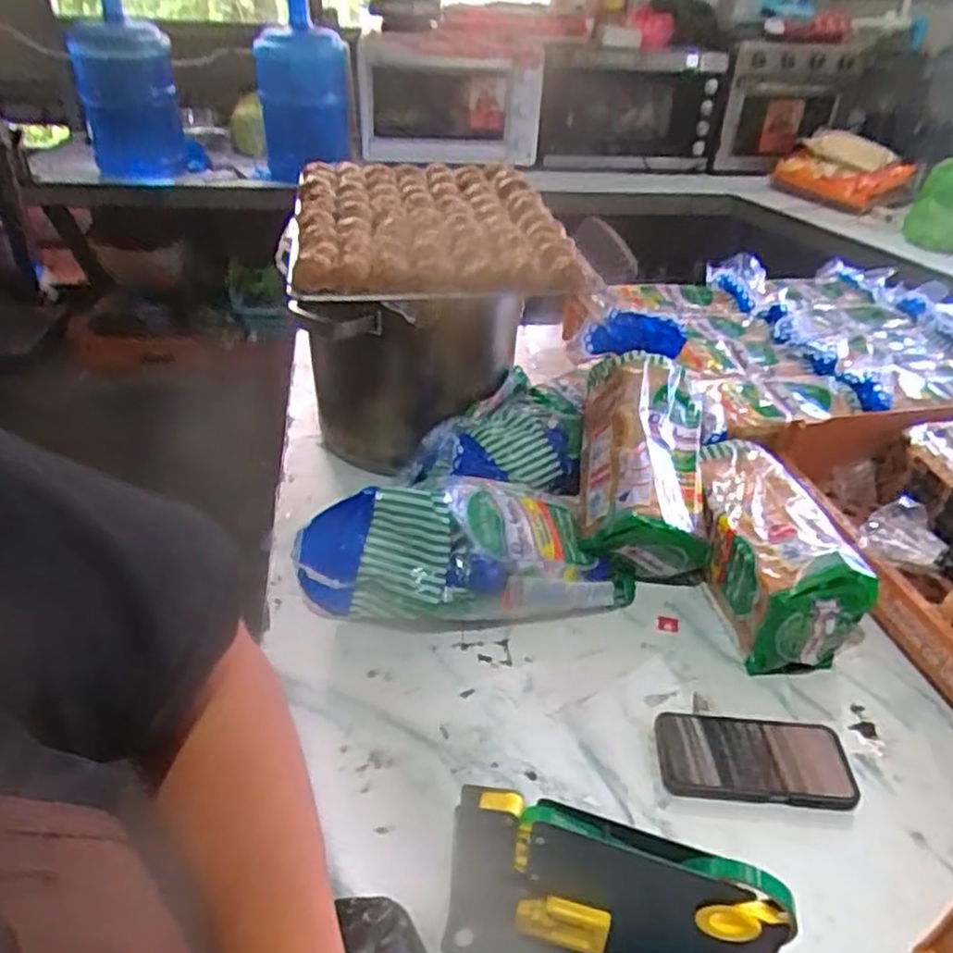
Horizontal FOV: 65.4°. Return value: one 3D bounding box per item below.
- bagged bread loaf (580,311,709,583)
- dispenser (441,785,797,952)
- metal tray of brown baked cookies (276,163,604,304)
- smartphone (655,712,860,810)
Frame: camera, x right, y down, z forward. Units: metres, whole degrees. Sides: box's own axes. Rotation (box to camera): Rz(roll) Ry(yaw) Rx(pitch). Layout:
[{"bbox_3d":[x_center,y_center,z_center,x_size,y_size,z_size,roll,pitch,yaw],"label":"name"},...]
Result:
[{"bbox_3d":[0.201,-0.052,0.886,0.148,0.088,0.340,4,55,3],"label":"bagged bread loaf"},{"bbox_3d":[0.086,0.291,0.489,0.215,0.147,0.047,11,37,11],"label":"dispenser"},{"bbox_3d":[-0.066,-0.315,0.902,0.337,0.040,0.442,-7,37,-13],"label":"metal tray of brown baked cookies"},{"bbox_3d":[0.248,0.251,0.665,0.164,0.010,0.079,5,36,3],"label":"smartphone"}]

